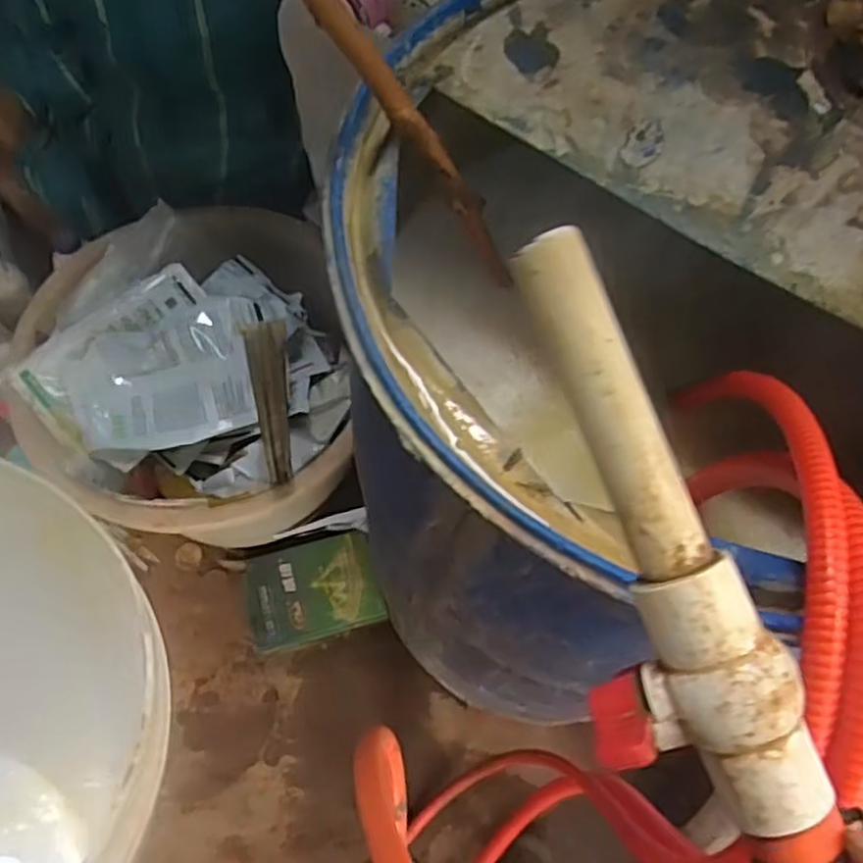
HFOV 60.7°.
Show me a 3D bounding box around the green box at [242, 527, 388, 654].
[{"bbox_3d":[-0.199,0.268,1.233,0.221,0.067,0.153,-13,68,-9],"label":"green box"}]

